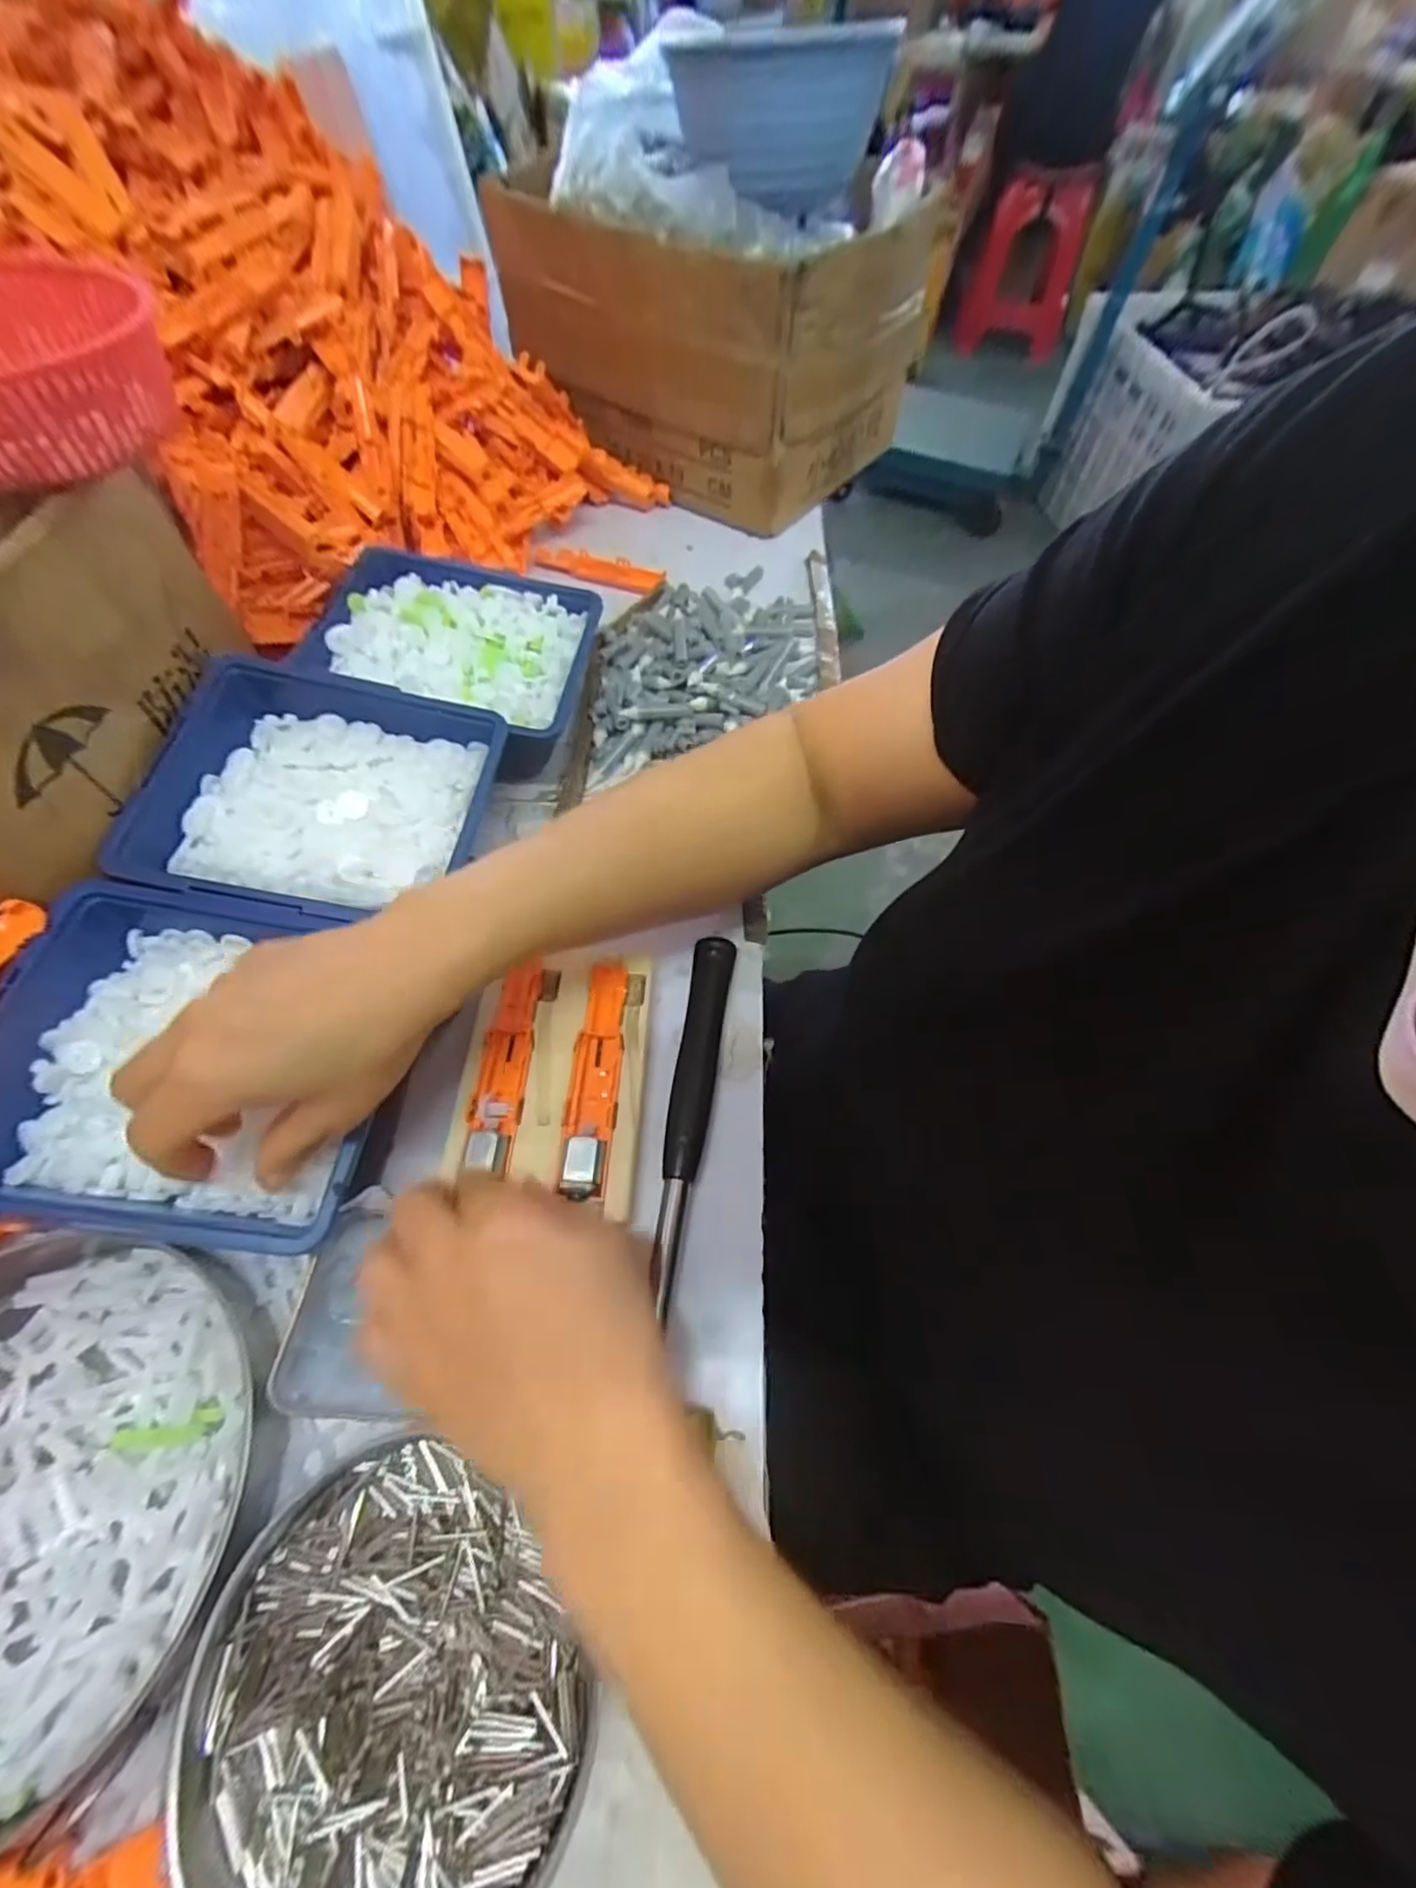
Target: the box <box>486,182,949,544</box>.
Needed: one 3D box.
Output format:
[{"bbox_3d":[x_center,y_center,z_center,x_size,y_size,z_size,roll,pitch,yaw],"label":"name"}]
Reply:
[{"bbox_3d":[-0.010,-0.560,0.584,0.344,0.162,0.231,37,67,16],"label":"box"}]

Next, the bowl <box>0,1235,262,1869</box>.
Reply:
[{"bbox_3d":[-0.267,0.213,0.245,0.167,0.036,0.178,1,62,-2],"label":"bowl"}]

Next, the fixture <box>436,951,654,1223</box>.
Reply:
[{"bbox_3d":[-0.076,0.062,0.326,0.087,0.026,0.123,4,62,-1],"label":"fixture"}]

